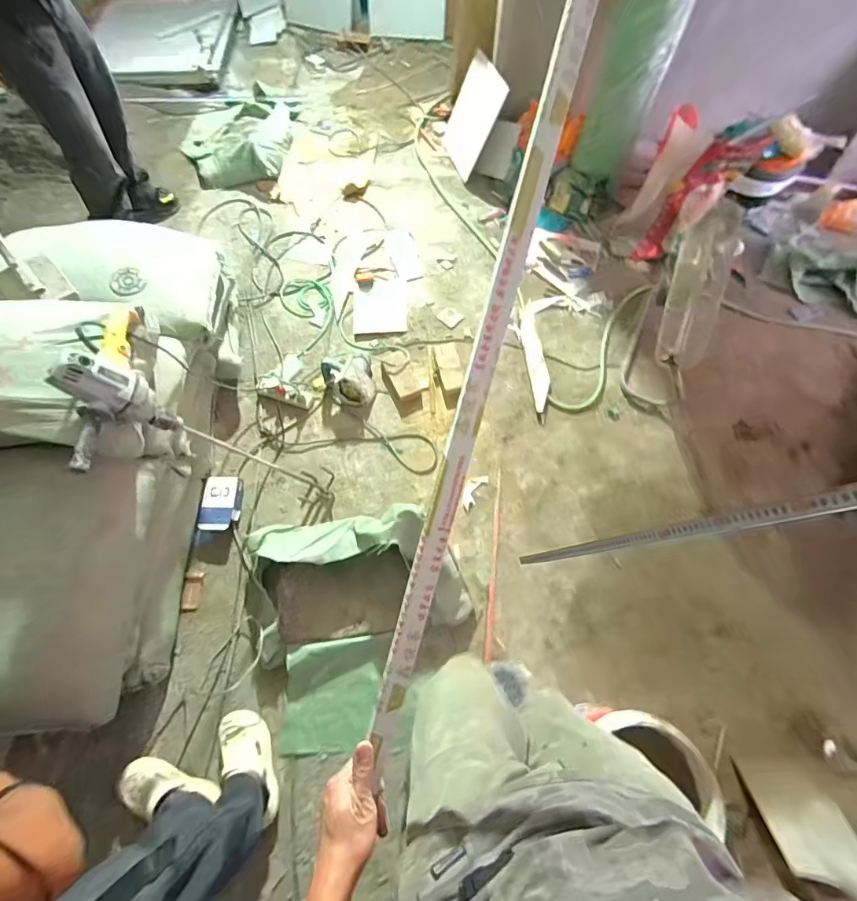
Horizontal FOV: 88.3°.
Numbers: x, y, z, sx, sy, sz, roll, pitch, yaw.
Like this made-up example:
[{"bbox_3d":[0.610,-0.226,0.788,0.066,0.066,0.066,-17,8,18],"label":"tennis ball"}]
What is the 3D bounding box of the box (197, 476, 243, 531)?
[{"bbox_3d":[-0.706,0.175,1.516,0.110,0.068,0.204,2,68,1],"label":"box"}]

